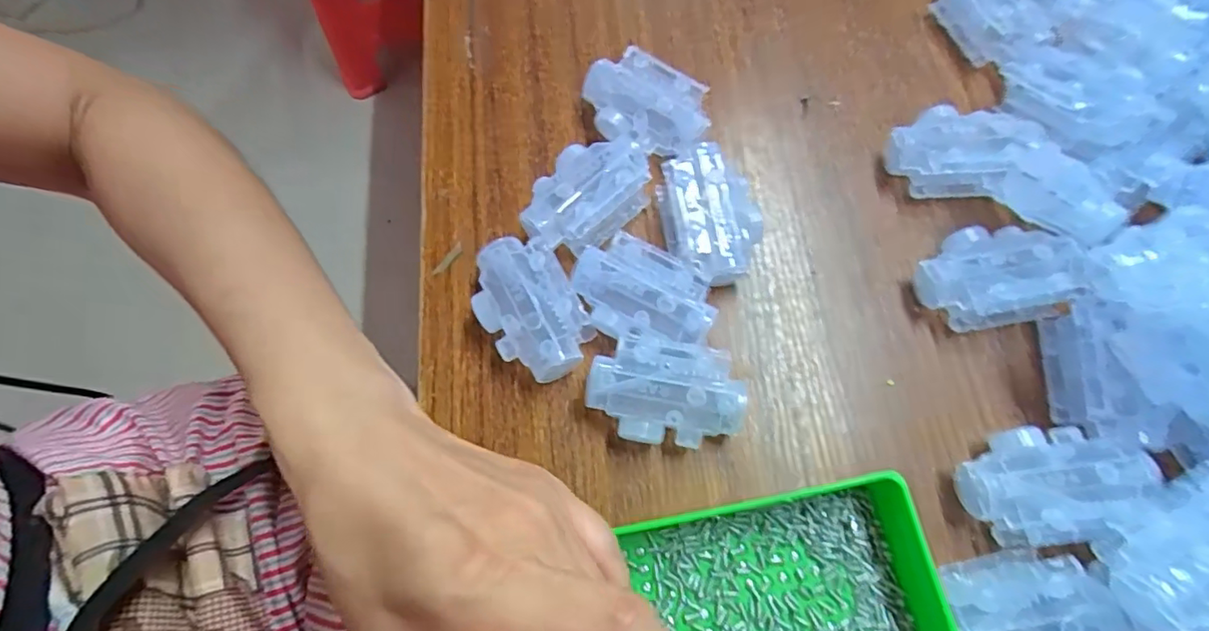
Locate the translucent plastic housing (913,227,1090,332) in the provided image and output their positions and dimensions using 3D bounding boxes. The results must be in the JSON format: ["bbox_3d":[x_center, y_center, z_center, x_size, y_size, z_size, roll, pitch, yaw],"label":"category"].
[{"bbox_3d":[0.188,-0.019,0.267,0.066,0.027,0.043,-6,71,-1],"label":"translucent plastic housing"}]

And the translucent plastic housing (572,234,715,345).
[{"bbox_3d":[0.018,-0.007,0.268,0.068,0.028,0.044,26,74,10],"label":"translucent plastic housing"}]

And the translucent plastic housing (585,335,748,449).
[{"bbox_3d":[0.028,0.037,0.253,0.068,0.029,0.043,8,71,4],"label":"translucent plastic housing"}]

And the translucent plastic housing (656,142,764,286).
[{"bbox_3d":[0.054,-0.048,0.280,0.047,0.031,0.069,-8,71,-1],"label":"translucent plastic housing"}]

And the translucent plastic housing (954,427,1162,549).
[{"bbox_3d":[0.190,0.070,0.236,0.068,0.027,0.044,-14,71,-3],"label":"translucent plastic housing"}]

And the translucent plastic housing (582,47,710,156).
[{"bbox_3d":[0.021,-0.111,0.299,0.068,0.026,0.042,28,74,11],"label":"translucent plastic housing"}]

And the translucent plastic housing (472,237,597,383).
[{"bbox_3d":[-0.036,-0.002,0.267,0.044,0.029,0.067,-30,73,-8],"label":"translucent plastic housing"}]

